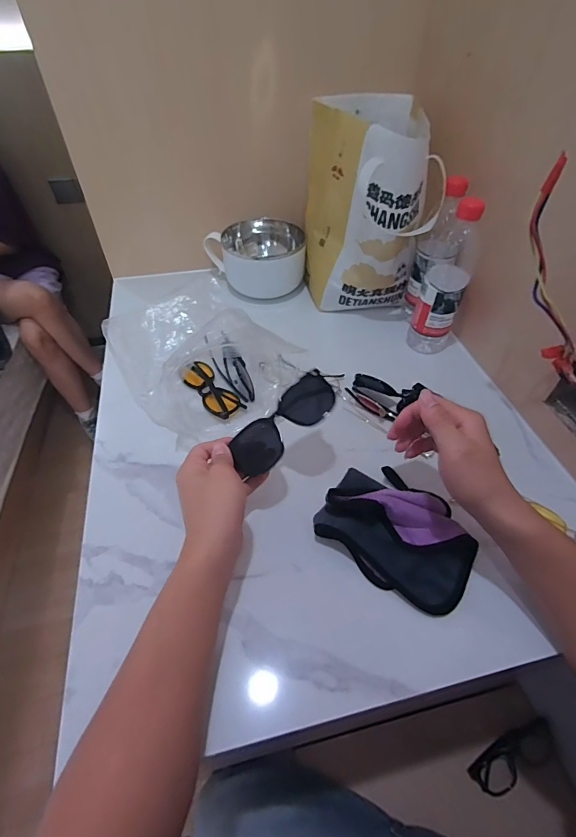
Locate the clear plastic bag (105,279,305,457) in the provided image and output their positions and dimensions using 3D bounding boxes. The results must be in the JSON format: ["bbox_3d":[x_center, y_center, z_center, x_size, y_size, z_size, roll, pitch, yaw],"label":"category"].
[{"bbox_3d":[-0.135,-0.112,0.625,0.245,0.053,0.344,-31,57,-27],"label":"clear plastic bag"}]

